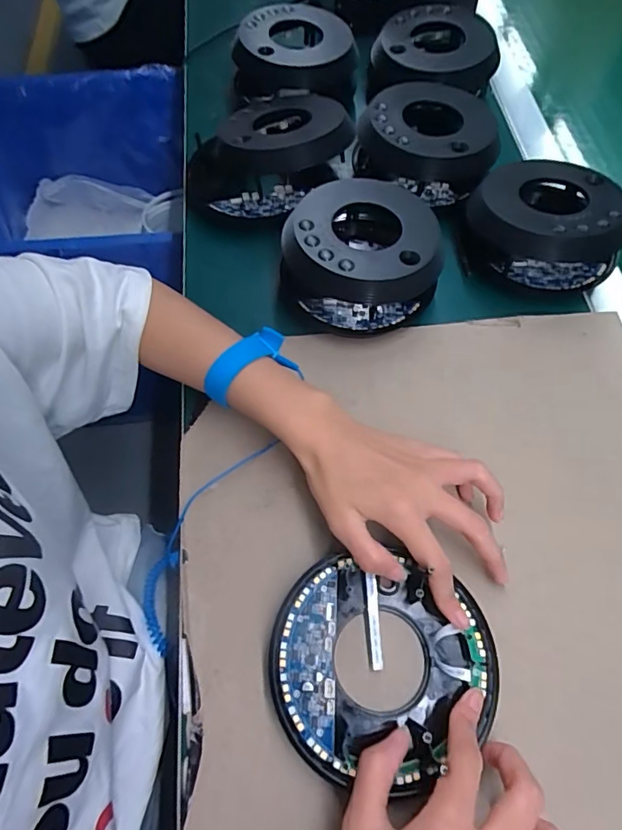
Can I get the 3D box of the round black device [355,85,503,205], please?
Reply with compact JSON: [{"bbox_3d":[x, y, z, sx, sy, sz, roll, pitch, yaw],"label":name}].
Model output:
[{"bbox_3d":[0.104,-0.256,0.459,0.119,0.055,0.115,0,63,0],"label":"round black device"}]

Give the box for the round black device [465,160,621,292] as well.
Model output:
[{"bbox_3d":[0.201,-0.172,0.428,0.123,0.063,0.117,0,63,0],"label":"round black device"}]

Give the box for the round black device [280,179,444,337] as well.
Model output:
[{"bbox_3d":[0.039,-0.127,0.402,0.122,0.066,0.118,0,63,0],"label":"round black device"}]

